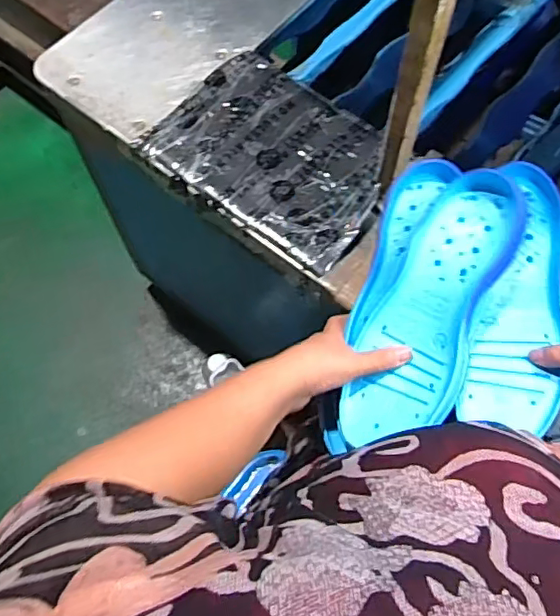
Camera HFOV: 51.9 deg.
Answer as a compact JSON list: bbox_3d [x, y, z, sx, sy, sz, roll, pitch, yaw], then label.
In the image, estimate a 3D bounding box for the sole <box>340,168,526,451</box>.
[{"bbox_3d":[0.141,0.004,0.541,0.100,0.039,0.279,25,87,11],"label":"sole"}]

